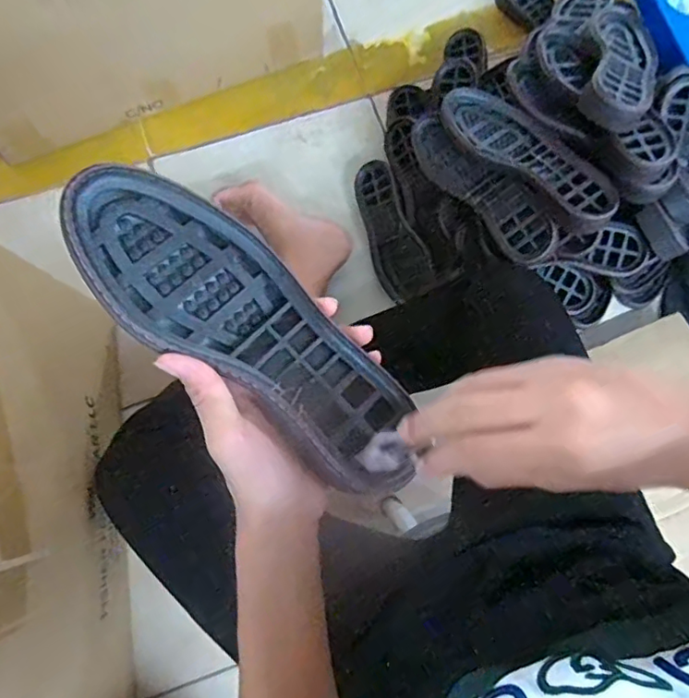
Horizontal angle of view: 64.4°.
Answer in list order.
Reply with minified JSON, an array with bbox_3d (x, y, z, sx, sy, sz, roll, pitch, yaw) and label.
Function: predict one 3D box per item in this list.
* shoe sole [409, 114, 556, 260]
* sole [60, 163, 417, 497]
[{"bbox_3d":[0.185,-0.218,0.735,0.078,0.030,0.249,-45,75,28],"label":"shoe sole"},{"bbox_3d":[-0.047,-0.007,0.322,0.251,0.039,0.091,41,60,-7],"label":"sole"}]

